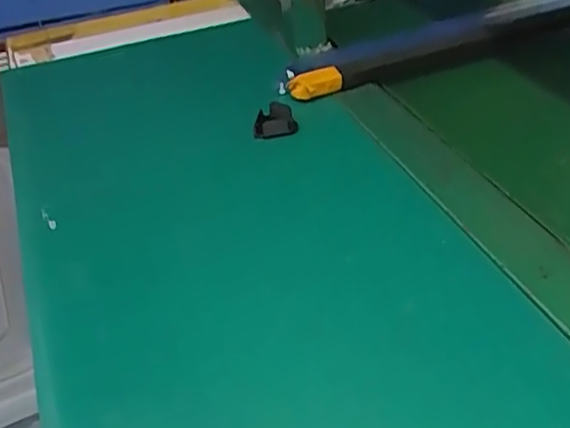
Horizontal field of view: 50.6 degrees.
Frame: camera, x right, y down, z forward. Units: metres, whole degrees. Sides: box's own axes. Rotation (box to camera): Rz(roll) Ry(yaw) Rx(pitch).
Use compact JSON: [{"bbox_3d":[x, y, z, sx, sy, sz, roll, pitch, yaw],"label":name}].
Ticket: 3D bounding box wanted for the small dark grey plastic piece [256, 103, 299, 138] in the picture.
[{"bbox_3d":[-0.009,-0.087,0.556,0.038,0.016,0.038,-4,40,2],"label":"small dark grey plastic piece"}]

